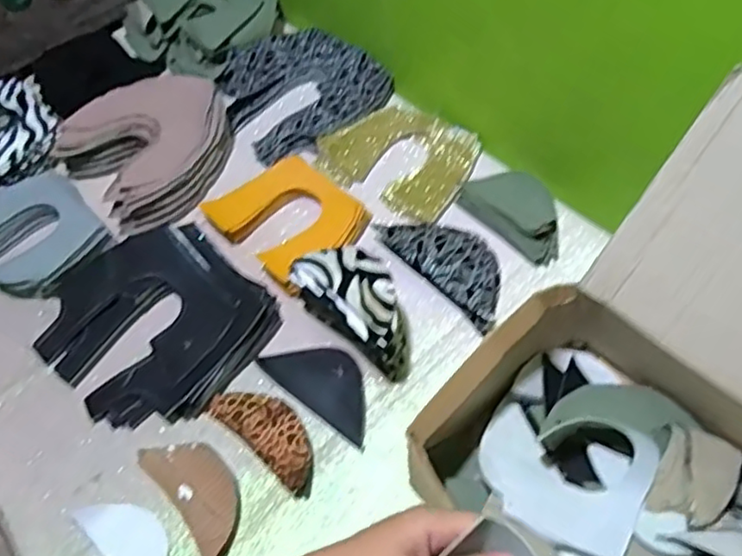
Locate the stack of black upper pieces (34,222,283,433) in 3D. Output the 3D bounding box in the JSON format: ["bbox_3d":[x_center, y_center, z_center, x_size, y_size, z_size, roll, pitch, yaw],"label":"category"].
[{"bbox_3d":[-0.215,0.042,0.648,0.206,0.037,0.185,37,66,26],"label":"stack of black upper pieces"}]

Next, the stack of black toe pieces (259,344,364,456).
[{"bbox_3d":[-0.042,0.093,0.612,0.125,0.010,0.056,35,65,25],"label":"stack of black toe pieces"}]

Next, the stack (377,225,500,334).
[{"bbox_3d":[0.083,-0.017,0.664,0.072,0.019,0.158,-35,59,-18],"label":"stack"}]

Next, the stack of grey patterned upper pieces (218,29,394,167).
[{"bbox_3d":[-0.082,-0.238,0.817,0.186,0.030,0.176,-25,57,-12],"label":"stack of grey patterned upper pieces"}]

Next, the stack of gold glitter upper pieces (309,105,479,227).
[{"bbox_3d":[0.037,-0.136,0.757,0.165,0.023,0.135,33,64,25],"label":"stack of gold glitter upper pieces"}]

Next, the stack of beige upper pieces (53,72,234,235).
[{"bbox_3d":[-0.253,-0.156,0.771,0.180,0.059,0.178,-39,61,-20],"label":"stack of beige upper pieces"}]

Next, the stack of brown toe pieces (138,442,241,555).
[{"bbox_3d":[-0.144,0.178,0.559,0.055,0.013,0.114,-36,60,-19],"label":"stack of brown toe pieces"}]

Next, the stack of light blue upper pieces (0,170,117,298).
[{"bbox_3d":[-0.369,-0.052,0.721,0.120,0.035,0.158,-38,60,-20],"label":"stack of light blue upper pieces"}]

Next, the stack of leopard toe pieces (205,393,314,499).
[{"bbox_3d":[-0.089,0.135,0.582,0.117,0.023,0.047,35,65,26],"label":"stack of leopard toe pieces"}]

